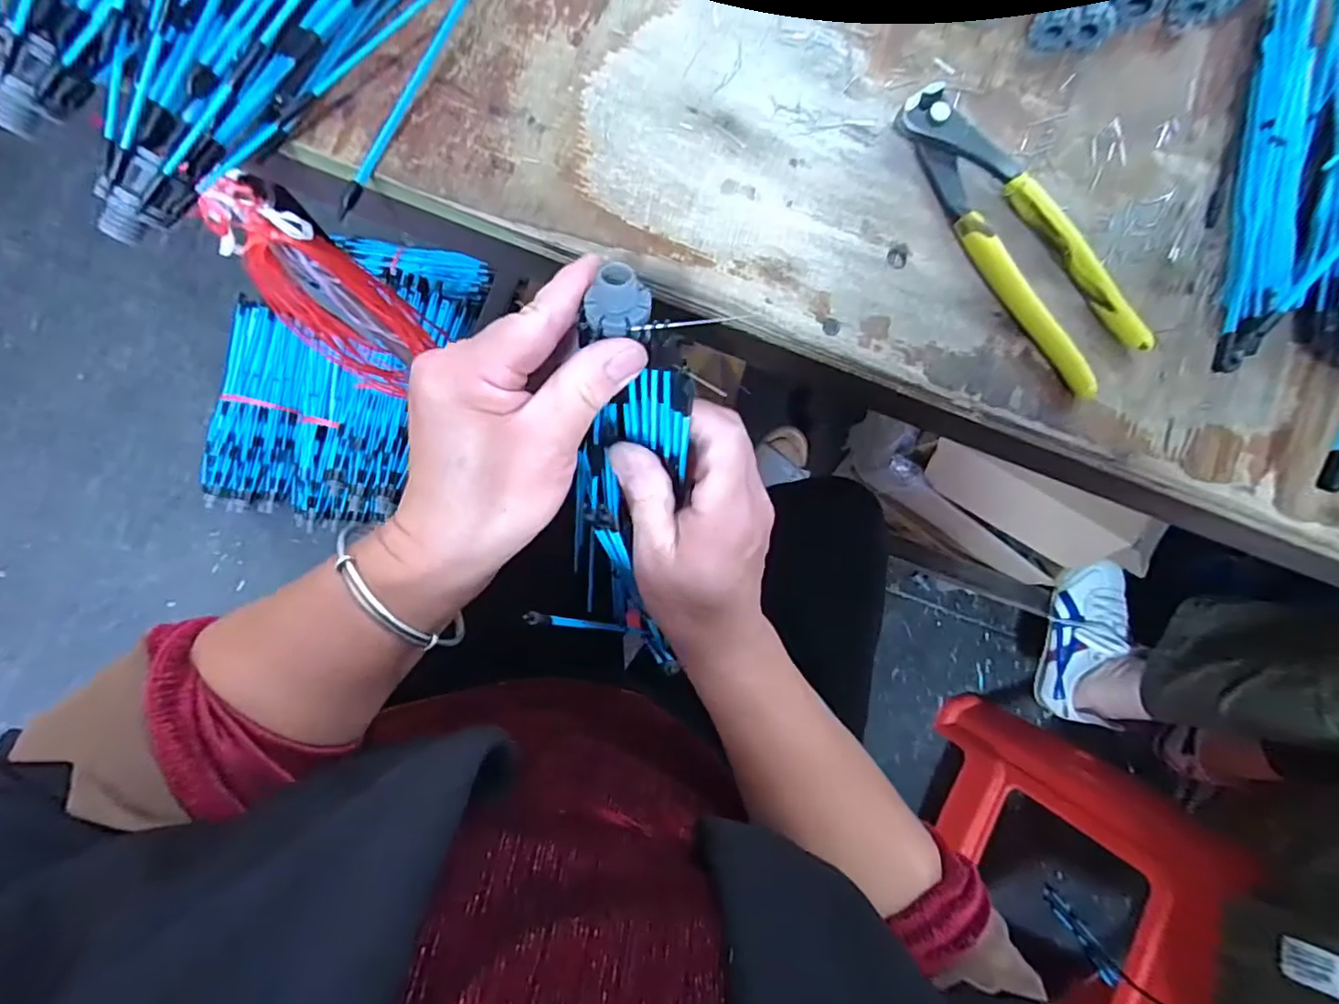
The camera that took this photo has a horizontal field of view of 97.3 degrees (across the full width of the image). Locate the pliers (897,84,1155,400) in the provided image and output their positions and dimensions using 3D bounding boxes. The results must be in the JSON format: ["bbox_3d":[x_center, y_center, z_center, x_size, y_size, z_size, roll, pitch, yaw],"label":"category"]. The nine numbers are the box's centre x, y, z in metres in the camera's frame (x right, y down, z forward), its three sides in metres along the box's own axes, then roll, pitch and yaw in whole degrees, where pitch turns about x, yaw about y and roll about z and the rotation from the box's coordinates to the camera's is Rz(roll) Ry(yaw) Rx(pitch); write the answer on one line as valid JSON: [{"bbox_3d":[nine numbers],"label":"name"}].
[{"bbox_3d":[0.169,-0.131,0.291,0.050,0.016,0.164,-37,89,-7],"label":"pliers"}]

